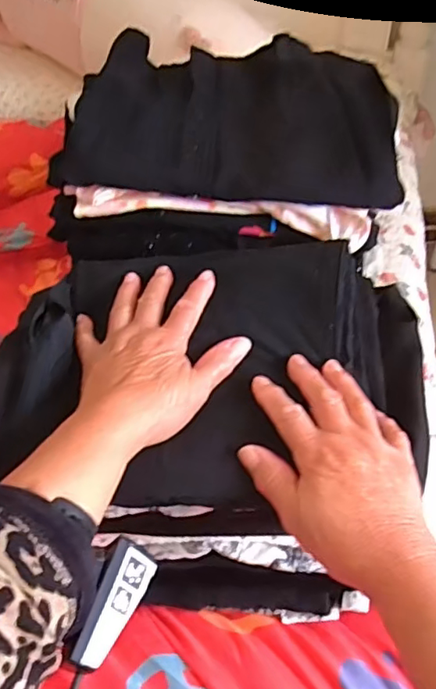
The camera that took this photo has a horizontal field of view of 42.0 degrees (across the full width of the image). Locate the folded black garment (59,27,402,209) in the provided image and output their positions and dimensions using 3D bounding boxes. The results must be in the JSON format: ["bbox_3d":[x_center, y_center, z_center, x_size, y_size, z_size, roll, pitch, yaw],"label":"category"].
[{"bbox_3d":[0.014,-0.240,0.587,0.326,0.056,0.224,2,48,4],"label":"folded black garment"}]

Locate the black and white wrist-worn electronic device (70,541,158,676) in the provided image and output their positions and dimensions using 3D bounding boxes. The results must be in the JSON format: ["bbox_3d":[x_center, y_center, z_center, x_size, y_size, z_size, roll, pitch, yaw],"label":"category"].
[{"bbox_3d":[-0.061,0.142,0.314,0.015,0.030,0.067,-23,23,42],"label":"black and white wrist-worn electronic device"}]

